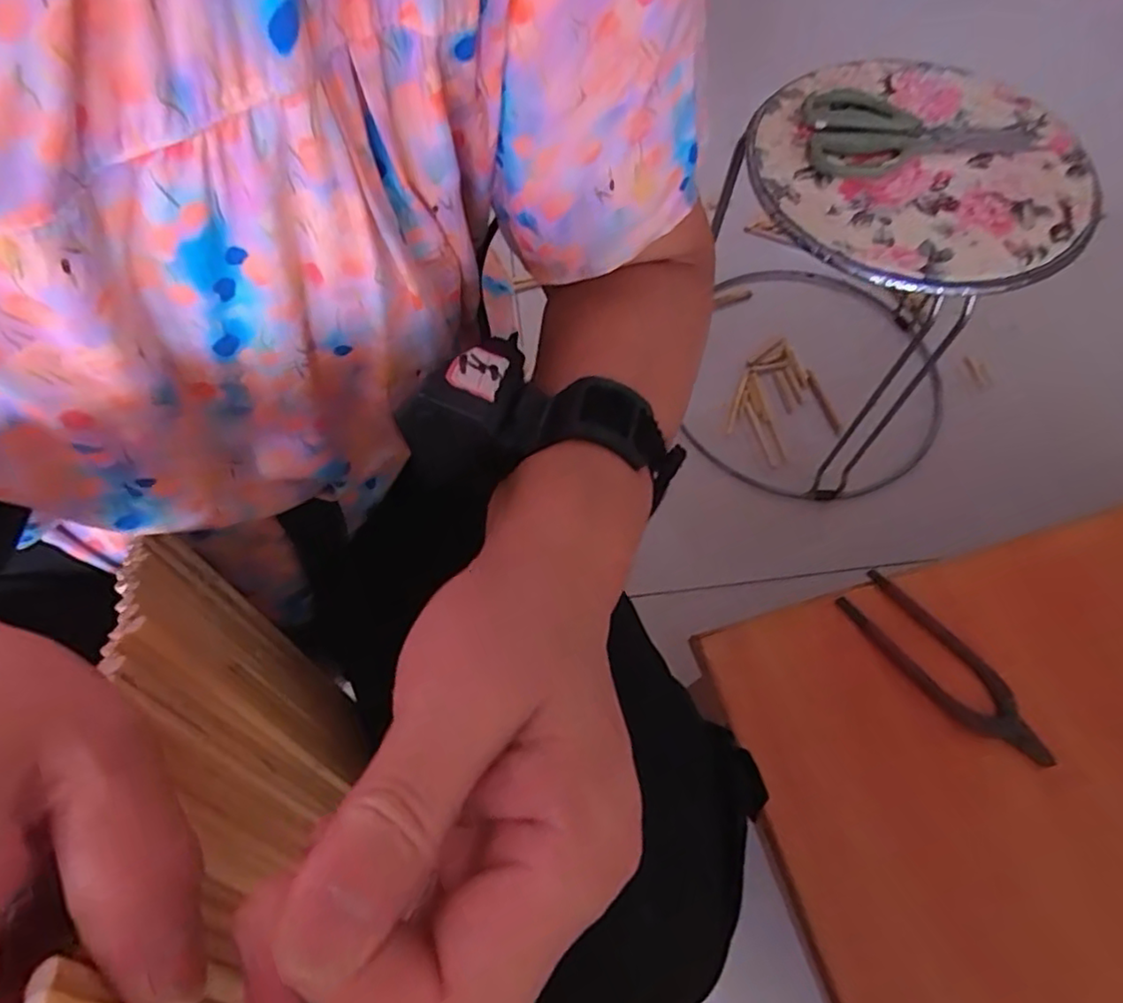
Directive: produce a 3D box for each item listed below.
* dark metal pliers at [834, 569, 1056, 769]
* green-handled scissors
[{"bbox_3d":[0.266,0.115,0.442,0.045,0.014,0.155,-37,70,-16],"label":"dark metal pliers"},{"bbox_3d":[0.319,-0.326,0.571,0.205,0.019,0.107,5,65,2],"label":"green-handled scissors"}]

